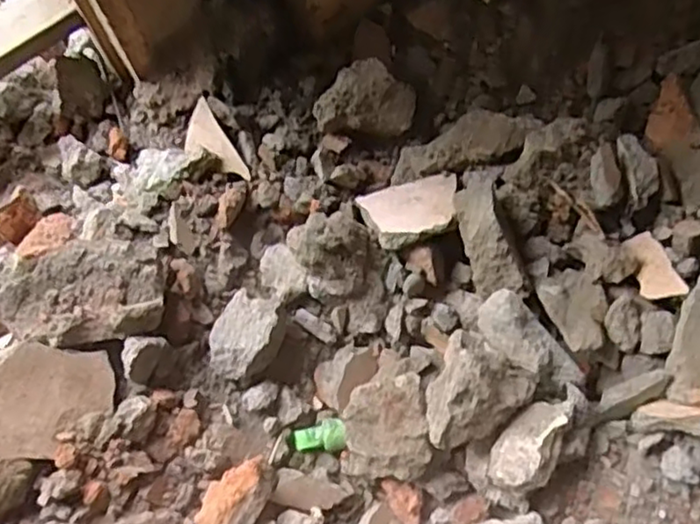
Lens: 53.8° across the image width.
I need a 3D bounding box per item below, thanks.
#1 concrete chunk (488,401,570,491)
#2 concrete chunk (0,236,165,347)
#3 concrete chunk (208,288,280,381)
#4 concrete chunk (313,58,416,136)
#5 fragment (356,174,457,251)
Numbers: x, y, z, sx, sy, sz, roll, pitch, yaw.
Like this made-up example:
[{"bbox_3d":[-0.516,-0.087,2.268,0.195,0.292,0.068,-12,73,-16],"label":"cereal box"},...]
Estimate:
[{"bbox_3d":[0.111,0.115,0.430,0.032,0.043,0.061,40,75,11],"label":"concrete chunk"},{"bbox_3d":[-0.161,0.020,0.418,0.090,0.043,0.057,-11,72,-5],"label":"concrete chunk"},{"bbox_3d":[-0.070,0.049,0.451,0.034,0.031,0.054,25,73,7],"label":"concrete chunk"},{"bbox_3d":[0.011,-0.115,0.486,0.068,0.032,0.039,1,72,-1],"label":"concrete chunk"},{"bbox_3d":[0.043,-0.037,0.481,0.068,0.009,0.058,-12,43,3],"label":"fragment"}]

